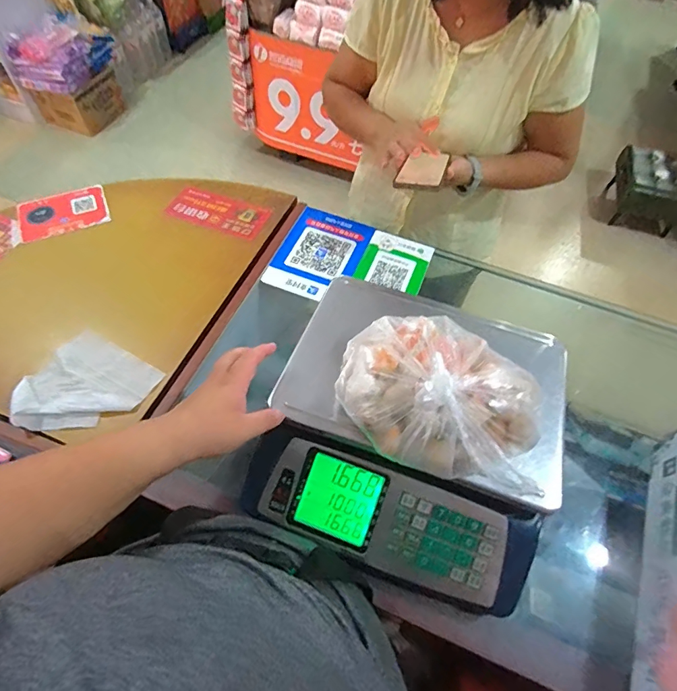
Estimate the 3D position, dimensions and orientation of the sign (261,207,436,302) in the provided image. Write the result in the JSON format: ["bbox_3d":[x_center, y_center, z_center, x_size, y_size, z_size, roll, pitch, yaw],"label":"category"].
[{"bbox_3d":[0.025,-0.155,0.801,0.267,0.009,0.204,20,60,8],"label":"sign"}]

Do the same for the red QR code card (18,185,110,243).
[{"bbox_3d":[-0.543,-0.262,0.842,0.161,0.008,0.113,-21,63,-15],"label":"red QR code card"}]

